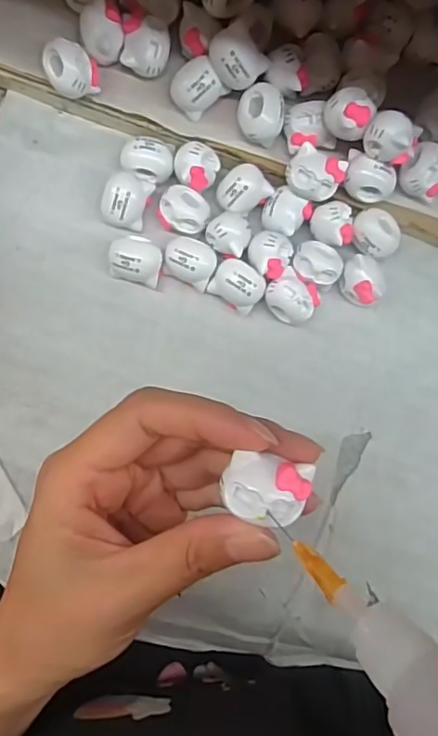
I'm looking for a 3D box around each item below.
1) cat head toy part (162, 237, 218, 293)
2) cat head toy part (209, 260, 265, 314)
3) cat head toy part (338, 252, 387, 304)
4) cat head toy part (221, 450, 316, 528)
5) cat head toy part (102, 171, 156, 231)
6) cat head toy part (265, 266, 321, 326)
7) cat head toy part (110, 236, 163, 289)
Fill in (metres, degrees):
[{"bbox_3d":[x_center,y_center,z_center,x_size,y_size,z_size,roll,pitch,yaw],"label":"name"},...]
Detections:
[{"bbox_3d":[-0.014,-0.053,0.277,0.024,0.019,0.022,1,85,-7],"label":"cat head toy part"},{"bbox_3d":[0.009,-0.040,0.279,0.025,0.018,0.019,28,83,-4],"label":"cat head toy part"},{"bbox_3d":[0.071,-0.043,0.287,0.021,0.017,0.023,1,85,-7],"label":"cat head toy part"},{"bbox_3d":[0.014,0.035,0.164,0.023,0.007,0.018,15,84,-6],"label":"cat head toy part"},{"bbox_3d":[-0.045,-0.080,0.275,0.021,0.018,0.025,17,84,-5],"label":"cat head toy part"},{"bbox_3d":[0.036,-0.034,0.282,0.025,0.018,0.023,1,85,-7],"label":"cat head toy part"},{"bbox_3d":[-0.040,-0.052,0.275,0.025,0.018,0.022,12,84,-6],"label":"cat head toy part"}]

